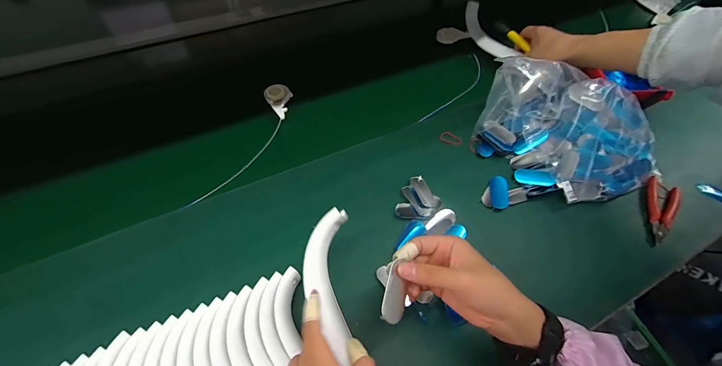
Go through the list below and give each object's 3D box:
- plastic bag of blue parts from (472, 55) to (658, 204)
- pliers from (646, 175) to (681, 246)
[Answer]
[{"bbox_3d":[0.325,-0.086,0.519,0.174,0.130,0.270,-35,67,-22],"label":"plastic bag of blue parts"},{"bbox_3d":[0.469,0.042,0.515,0.042,0.023,0.119,23,60,10],"label":"pliers"}]

